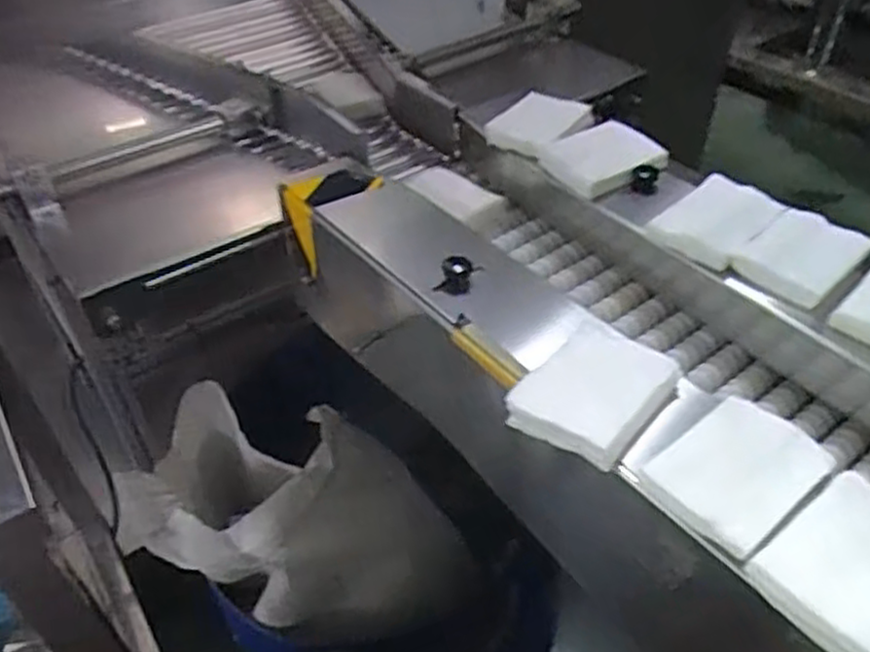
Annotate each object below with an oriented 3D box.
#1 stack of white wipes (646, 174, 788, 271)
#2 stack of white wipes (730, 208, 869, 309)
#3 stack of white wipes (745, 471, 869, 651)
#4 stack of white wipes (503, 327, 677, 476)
[{"bbox_3d":[0.245,-0.093,0.638,0.092,0.029,0.072,-32,51,-29],"label":"stack of white wipes"},{"bbox_3d":[0.298,-0.057,0.601,0.096,0.019,0.073,-32,51,-29],"label":"stack of white wipes"},{"bbox_3d":[0.228,0.126,0.393,0.101,0.012,0.075,-30,50,-27],"label":"stack of white wipes"},{"bbox_3d":[0.105,0.044,0.488,0.077,0.024,0.100,30,51,29],"label":"stack of white wipes"}]

